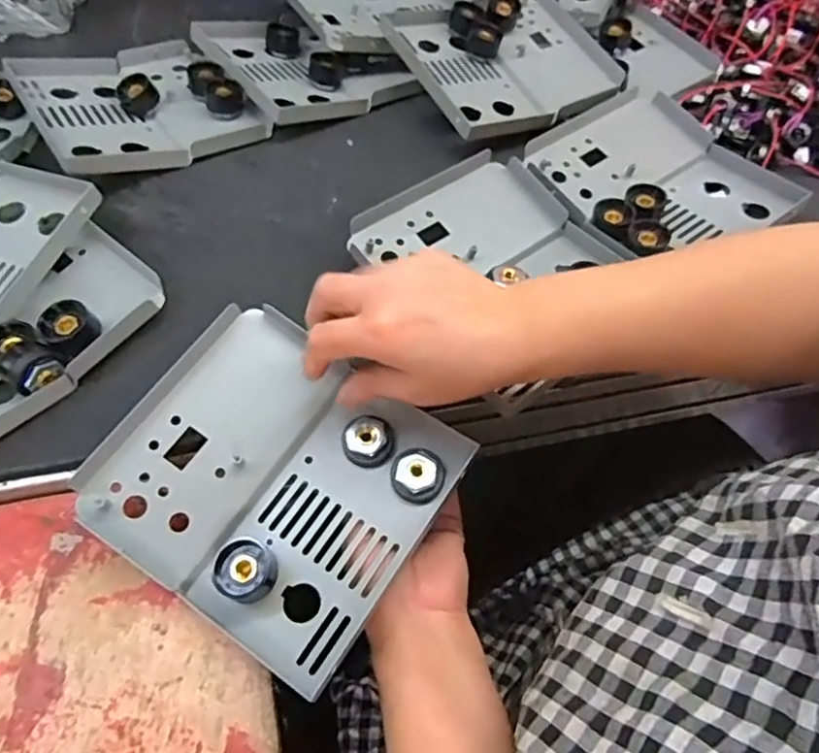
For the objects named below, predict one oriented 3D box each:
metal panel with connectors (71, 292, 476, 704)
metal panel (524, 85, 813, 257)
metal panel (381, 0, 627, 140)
[{"bbox_3d":[-0.075,0.055,0.356,0.167,0.041,0.150,31,61,17],"label":"metal panel with connectors"},{"bbox_3d":[0.190,-0.160,0.501,0.158,0.023,0.166,-32,63,-23],"label":"metal panel"},{"bbox_3d":[0.085,-0.279,0.561,0.170,0.030,0.155,-22,60,-18],"label":"metal panel"}]

